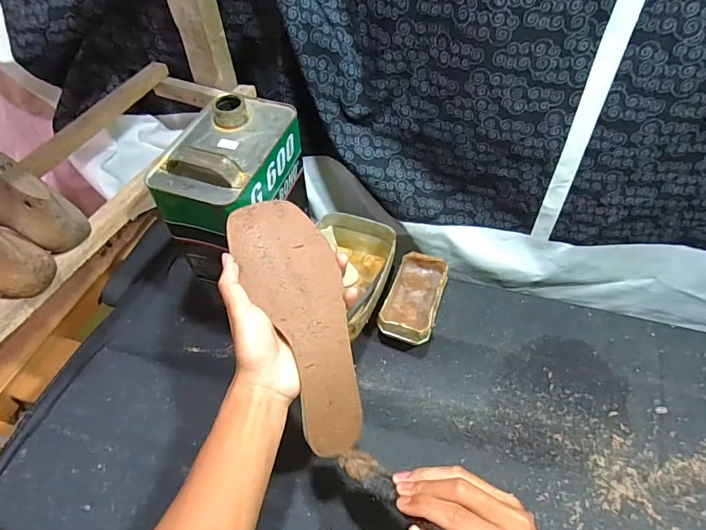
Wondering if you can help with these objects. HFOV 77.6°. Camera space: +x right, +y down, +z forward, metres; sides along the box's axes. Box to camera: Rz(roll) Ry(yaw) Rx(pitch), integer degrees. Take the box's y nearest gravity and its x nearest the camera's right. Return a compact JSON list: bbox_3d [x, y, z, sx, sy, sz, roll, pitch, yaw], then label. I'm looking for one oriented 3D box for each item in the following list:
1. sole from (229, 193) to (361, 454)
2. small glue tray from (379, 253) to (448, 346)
[{"bbox_3d":[-0.042,0.052,0.396,0.078,0.031,0.235,-19,86,-12],"label":"sole"},{"bbox_3d":[0.083,0.044,0.601,0.071,0.034,0.130,14,50,15],"label":"small glue tray"}]

